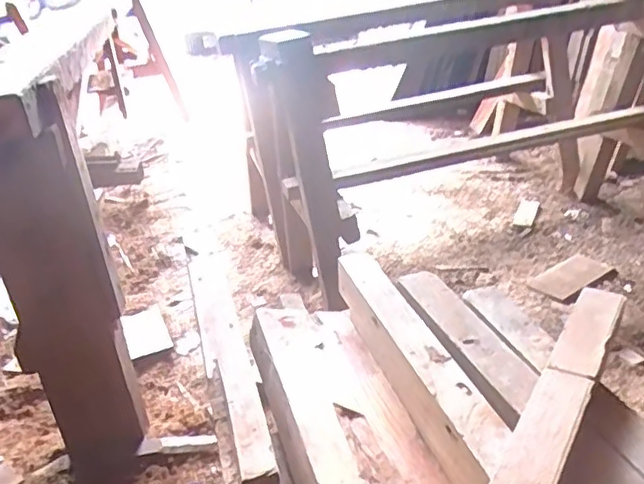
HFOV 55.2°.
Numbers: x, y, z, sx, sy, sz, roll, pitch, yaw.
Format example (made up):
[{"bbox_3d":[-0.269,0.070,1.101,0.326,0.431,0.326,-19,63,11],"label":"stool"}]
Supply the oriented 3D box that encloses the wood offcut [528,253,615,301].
[{"bbox_3d":[0.642,0.090,1.601,0.181,0.014,0.114,-30,38,-12],"label":"wood offcut"}]

